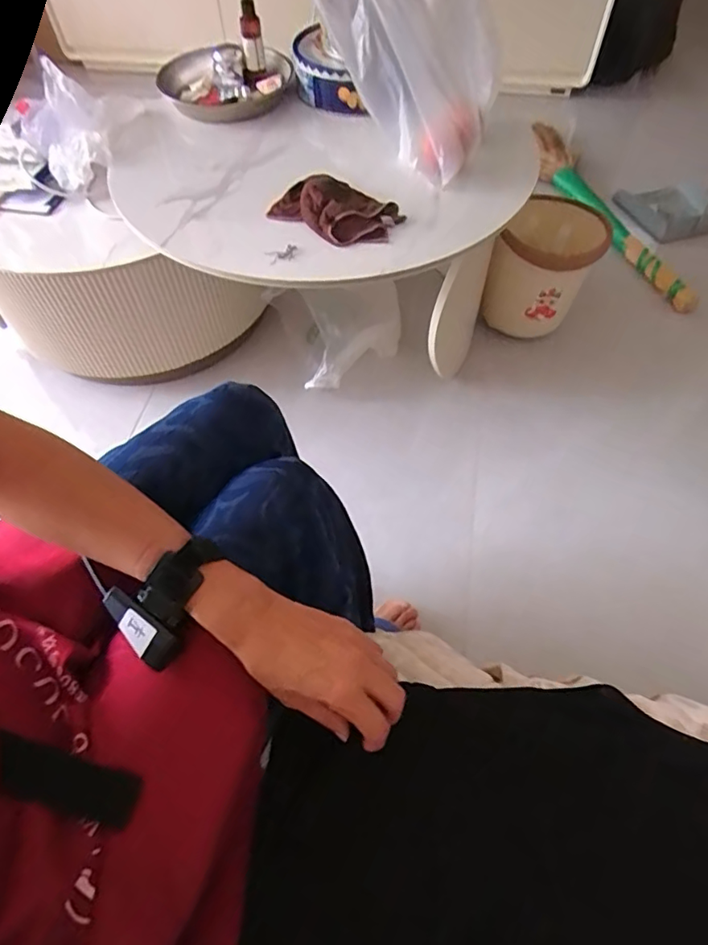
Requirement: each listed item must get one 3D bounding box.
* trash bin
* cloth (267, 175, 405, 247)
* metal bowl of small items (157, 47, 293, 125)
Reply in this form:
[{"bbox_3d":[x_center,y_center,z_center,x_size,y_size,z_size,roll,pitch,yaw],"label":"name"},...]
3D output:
[{"bbox_3d":[0.434,-0.458,1.246,0.206,0.250,0.211,22,61,14],"label":"trash bin"},{"bbox_3d":[-0.029,-0.433,0.872,0.197,0.041,0.124,33,64,20],"label":"cloth"},{"bbox_3d":[-0.255,-0.795,1.094,0.205,0.057,0.247,21,61,14],"label":"metal bowl of small items"}]

